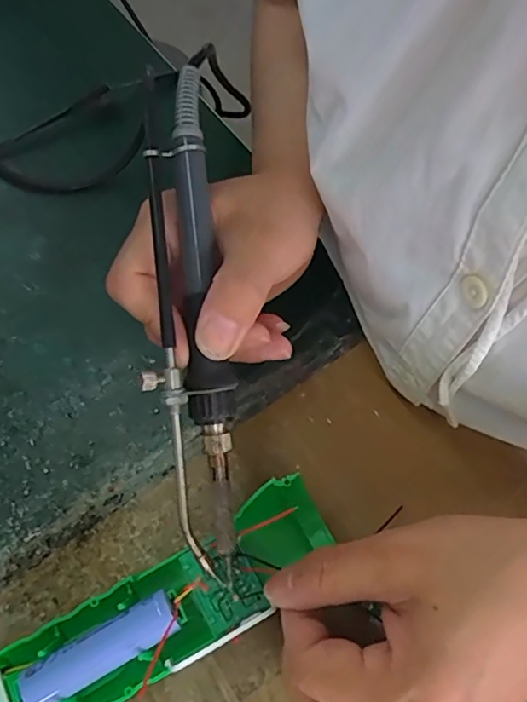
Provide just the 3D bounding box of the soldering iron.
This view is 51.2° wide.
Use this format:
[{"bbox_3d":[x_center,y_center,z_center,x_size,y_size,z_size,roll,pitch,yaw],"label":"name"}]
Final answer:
[{"bbox_3d":[-0.030,-0.015,0.218,0.030,0.019,0.197,-4,87,-1],"label":"soldering iron"}]

